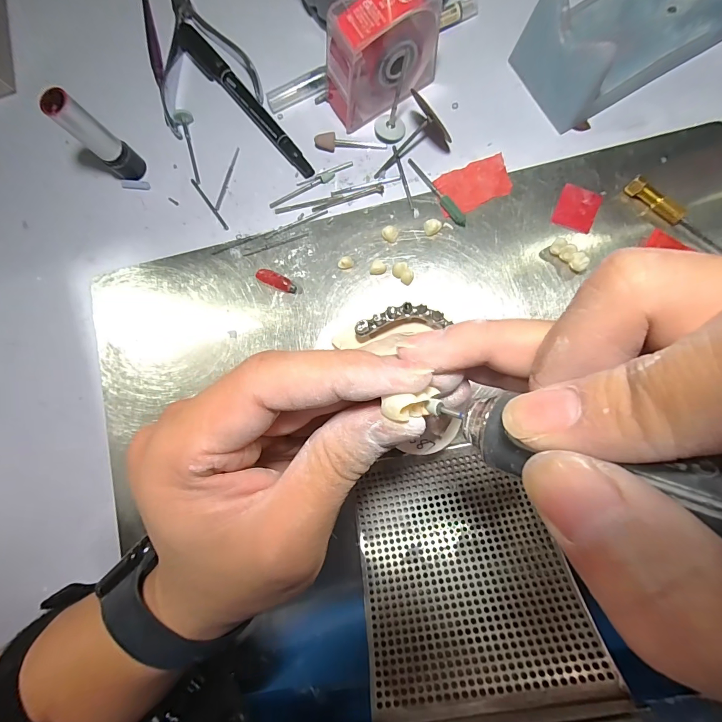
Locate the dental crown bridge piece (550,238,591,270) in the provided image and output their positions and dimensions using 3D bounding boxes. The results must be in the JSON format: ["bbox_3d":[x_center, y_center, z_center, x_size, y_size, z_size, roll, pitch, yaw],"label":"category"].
[{"bbox_3d":[0.117,-0.060,0.207,0.009,0.010,0.022,-44,82,1],"label":"dental crown bridge piece"}]

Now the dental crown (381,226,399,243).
[{"bbox_3d":[0.018,-0.076,0.221,0.009,0.007,0.009,-7,84,6],"label":"dental crown"}]

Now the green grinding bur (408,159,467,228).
[{"bbox_3d":[0.046,-0.103,0.220,0.006,0.006,0.054,-34,82,3],"label":"green grinding bur"}]

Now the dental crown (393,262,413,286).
[{"bbox_3d":[0.025,-0.052,0.217,0.013,0.008,0.009,39,90,8],"label":"dental crown"}]

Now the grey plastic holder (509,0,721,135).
[{"bbox_3d":[0.147,-0.187,0.198,0.103,0.040,0.060,-30,82,3],"label":"grey plastic holder"}]

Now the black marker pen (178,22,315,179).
[{"bbox_3d":[-0.075,-0.171,0.239,0.013,0.008,0.135,-41,82,2],"label":"black marker pen"}]

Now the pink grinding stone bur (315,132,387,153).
[{"bbox_3d":[-0.007,-0.138,0.230,0.044,0.007,0.008,3,85,7],"label":"pink grinding stone bur"}]

